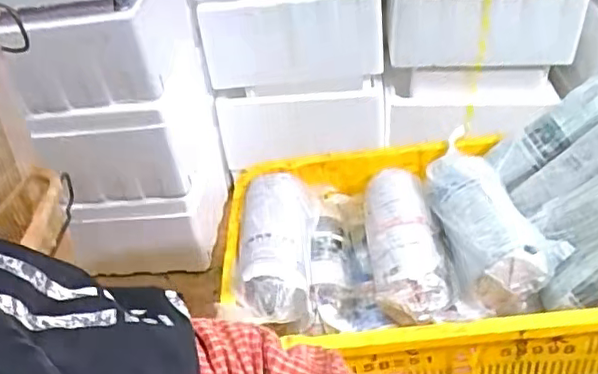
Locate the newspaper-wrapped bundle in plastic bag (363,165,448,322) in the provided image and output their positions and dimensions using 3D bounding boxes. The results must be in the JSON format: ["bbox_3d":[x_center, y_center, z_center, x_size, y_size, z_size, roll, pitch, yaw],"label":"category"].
[{"bbox_3d":[0.164,0.077,0.972,0.104,0.073,0.299,-5,37,3],"label":"newspaper-wrapped bundle in plastic bag"}]

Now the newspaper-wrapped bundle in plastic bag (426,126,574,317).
[{"bbox_3d":[0.287,0.066,0.932,0.130,0.098,0.294,-9,37,-2],"label":"newspaper-wrapped bundle in plastic bag"}]

